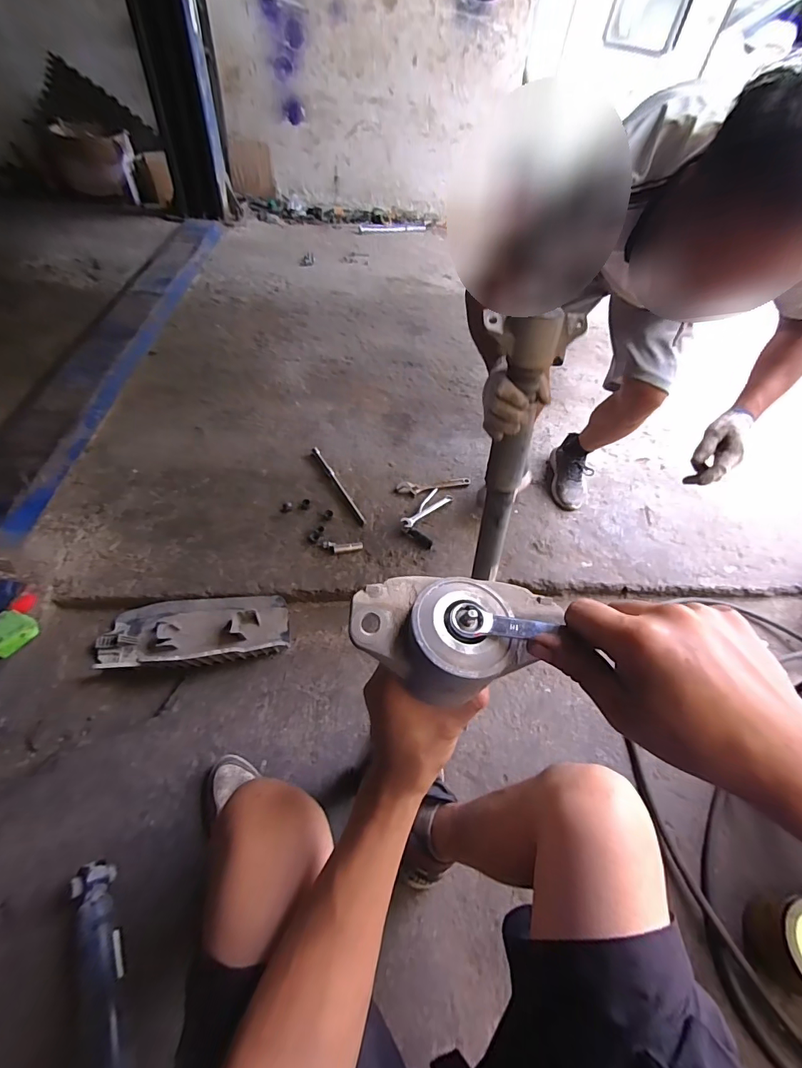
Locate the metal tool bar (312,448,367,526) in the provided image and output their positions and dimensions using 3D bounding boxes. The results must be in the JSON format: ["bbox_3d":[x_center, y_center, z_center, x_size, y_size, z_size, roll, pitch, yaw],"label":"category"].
[{"bbox_3d":[-0.199,-0.158,1.356,0.028,0.013,0.379,-19,53,-21],"label":"metal tool bar"}]

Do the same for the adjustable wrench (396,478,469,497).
[{"bbox_3d":[0.110,-0.152,1.385,0.249,0.012,0.055,-6,50,-11],"label":"adjustable wrench"}]

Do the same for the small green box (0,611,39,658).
[{"bbox_3d":[-0.846,0.209,0.929,0.076,0.047,0.087,27,53,16],"label":"small green box"}]

